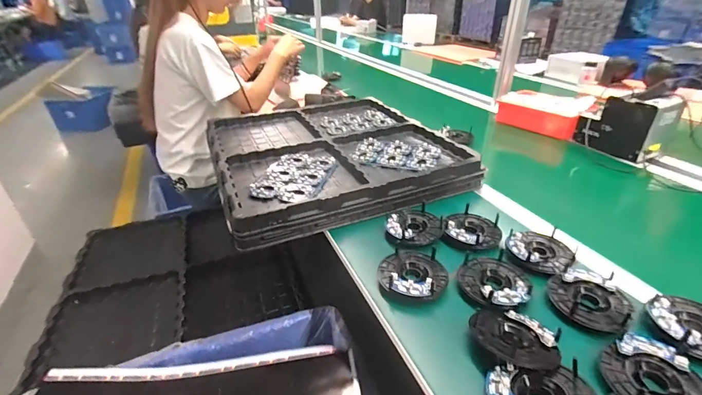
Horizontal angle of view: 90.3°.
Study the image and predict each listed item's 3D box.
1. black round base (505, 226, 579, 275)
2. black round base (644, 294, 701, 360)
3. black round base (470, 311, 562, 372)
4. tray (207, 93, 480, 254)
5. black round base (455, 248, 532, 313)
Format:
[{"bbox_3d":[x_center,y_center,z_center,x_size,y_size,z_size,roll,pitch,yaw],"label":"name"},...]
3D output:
[{"bbox_3d":[0.307,0.082,0.565,0.097,0.024,0.110,19,38,30],"label":"black round base"},{"bbox_3d":[0.431,0.160,0.432,0.111,0.025,0.091,-1,32,1],"label":"black round base"},{"bbox_3d":[0.197,0.171,0.423,0.102,0.028,0.085,10,19,10],"label":"black round base"},{"bbox_3d":[-0.065,-0.134,0.894,0.526,0.055,0.586,-13,34,-18],"label":"tray"},{"bbox_3d":[0.208,0.116,0.503,0.097,0.019,0.101,-1,32,1],"label":"black round base"}]

